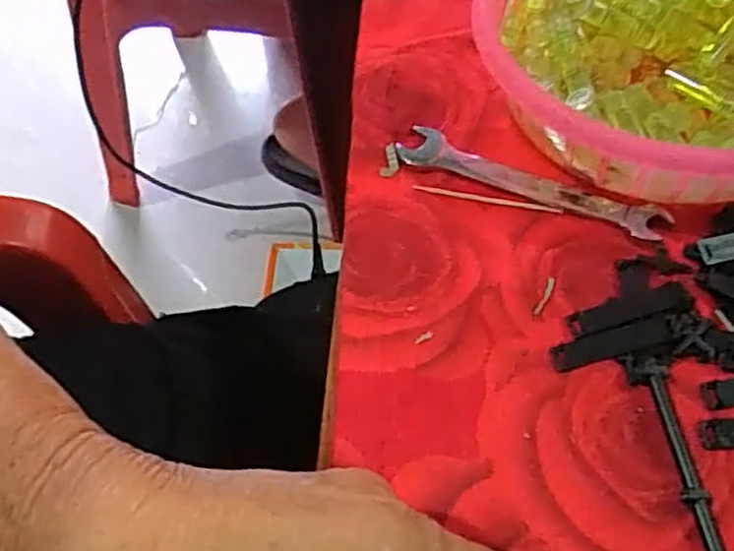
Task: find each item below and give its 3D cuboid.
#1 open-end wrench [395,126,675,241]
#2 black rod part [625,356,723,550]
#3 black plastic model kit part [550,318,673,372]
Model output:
[{"bbox_3d":[0.069,-0.040,0.318,0.114,0.009,0.019,21,63,14],"label":"open-end wrench"},{"bbox_3d":[0.107,0.064,0.249,0.010,0.007,0.081,-10,60,-3],"label":"black rod part"},{"bbox_3d":[0.091,0.026,0.275,0.046,0.004,0.013,-16,59,3],"label":"black plastic model kit part"}]

